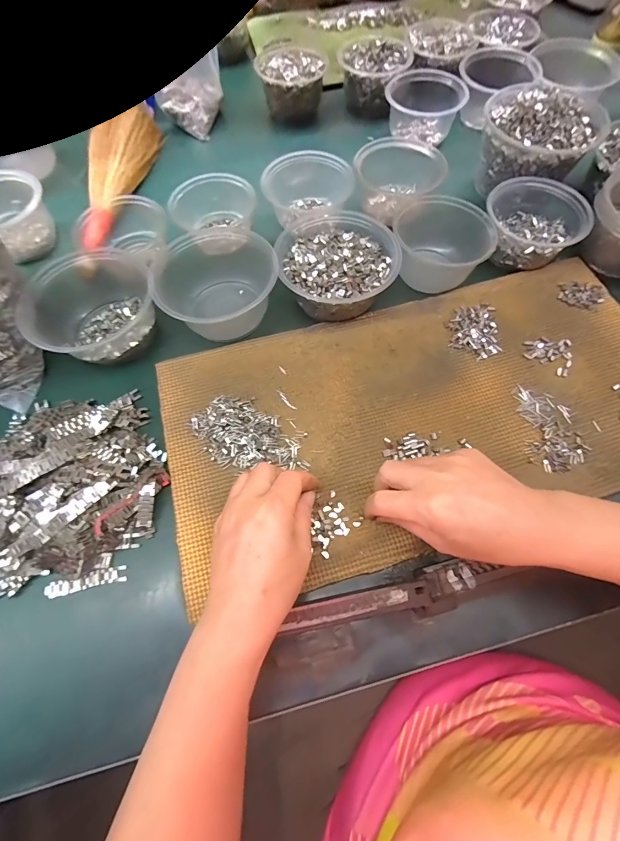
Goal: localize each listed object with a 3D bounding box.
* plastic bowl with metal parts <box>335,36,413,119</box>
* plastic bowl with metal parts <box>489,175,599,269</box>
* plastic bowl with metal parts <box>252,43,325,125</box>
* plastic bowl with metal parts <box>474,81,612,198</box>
[{"bbox_3d":[0.102,-0.563,0.569,0.102,0.058,0.099,0,67,1],"label":"plastic bowl with metal parts"},{"bbox_3d":[0.266,-0.244,0.421,0.110,0.050,0.110,1,72,-2],"label":"plastic bowl with metal parts"},{"bbox_3d":[-0.031,-0.535,0.556,0.089,0.060,0.094,-36,71,-14],"label":"plastic bowl with metal parts"},{"bbox_3d":[0.290,-0.366,0.463,0.138,0.093,0.128,0,67,1],"label":"plastic bowl with metal parts"}]

